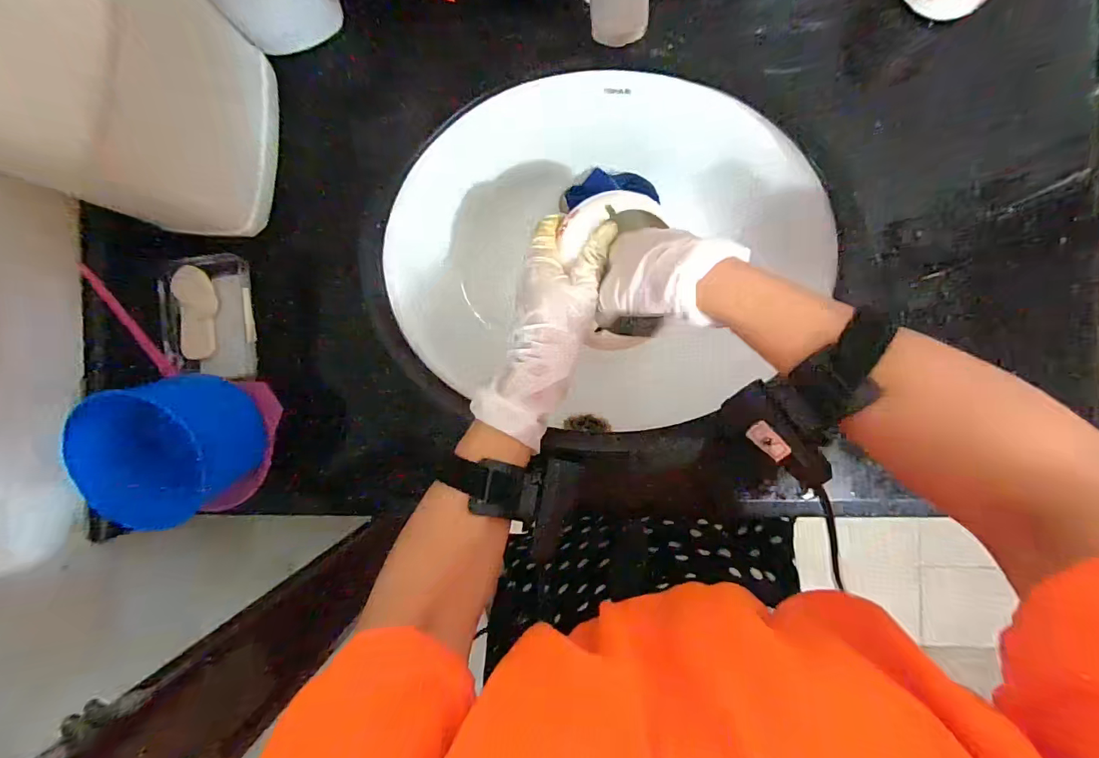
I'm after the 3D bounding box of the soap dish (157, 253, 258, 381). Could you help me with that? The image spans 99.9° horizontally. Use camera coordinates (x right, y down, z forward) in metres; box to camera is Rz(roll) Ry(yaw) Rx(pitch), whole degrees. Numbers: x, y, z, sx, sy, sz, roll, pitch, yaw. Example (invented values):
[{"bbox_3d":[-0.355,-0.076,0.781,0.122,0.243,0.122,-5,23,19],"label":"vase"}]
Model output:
[{"bbox_3d":[-0.299,-0.055,0.412,0.079,0.025,0.109,-1,92,5],"label":"soap dish"}]

